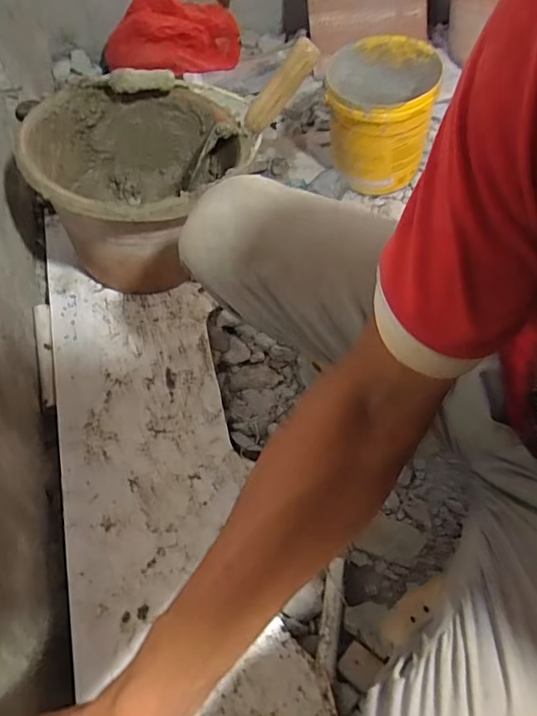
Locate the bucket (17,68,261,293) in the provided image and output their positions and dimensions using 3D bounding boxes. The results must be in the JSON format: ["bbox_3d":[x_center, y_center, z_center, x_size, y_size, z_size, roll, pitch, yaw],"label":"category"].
[{"bbox_3d":[-0.167,-0.235,0.750,0.275,0.216,0.275,0,58,1],"label":"bucket"}]

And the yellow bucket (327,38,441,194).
[{"bbox_3d":[0.193,-0.418,0.939,0.175,0.196,0.194,6,59,5],"label":"yellow bucket"}]

